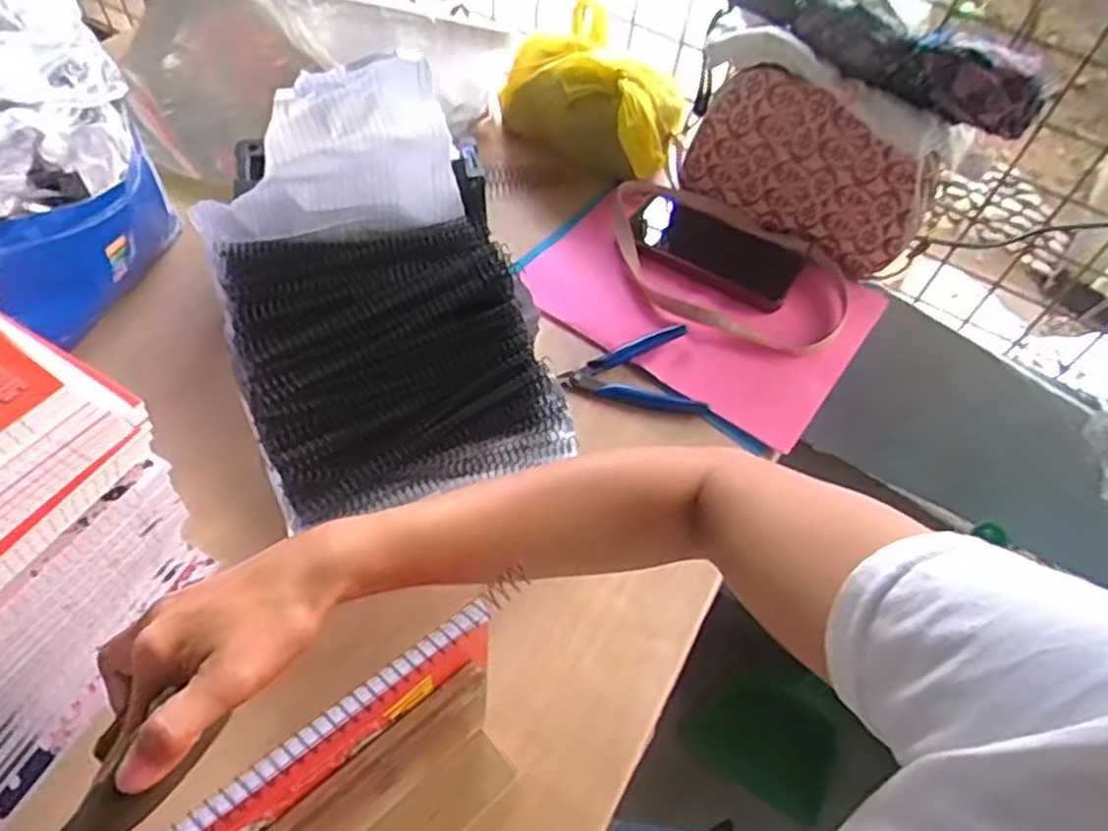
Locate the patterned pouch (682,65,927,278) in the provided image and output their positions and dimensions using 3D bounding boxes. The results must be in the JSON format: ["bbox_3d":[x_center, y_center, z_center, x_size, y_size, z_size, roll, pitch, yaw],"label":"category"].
[{"bbox_3d":[0.228,-0.223,0.679,0.209,0.132,0.035,30,57,14],"label":"patterned pouch"}]

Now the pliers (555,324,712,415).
[{"bbox_3d":[0.063,-0.032,0.601,0.107,0.030,0.066,-6,56,-12],"label":"pliers"}]

